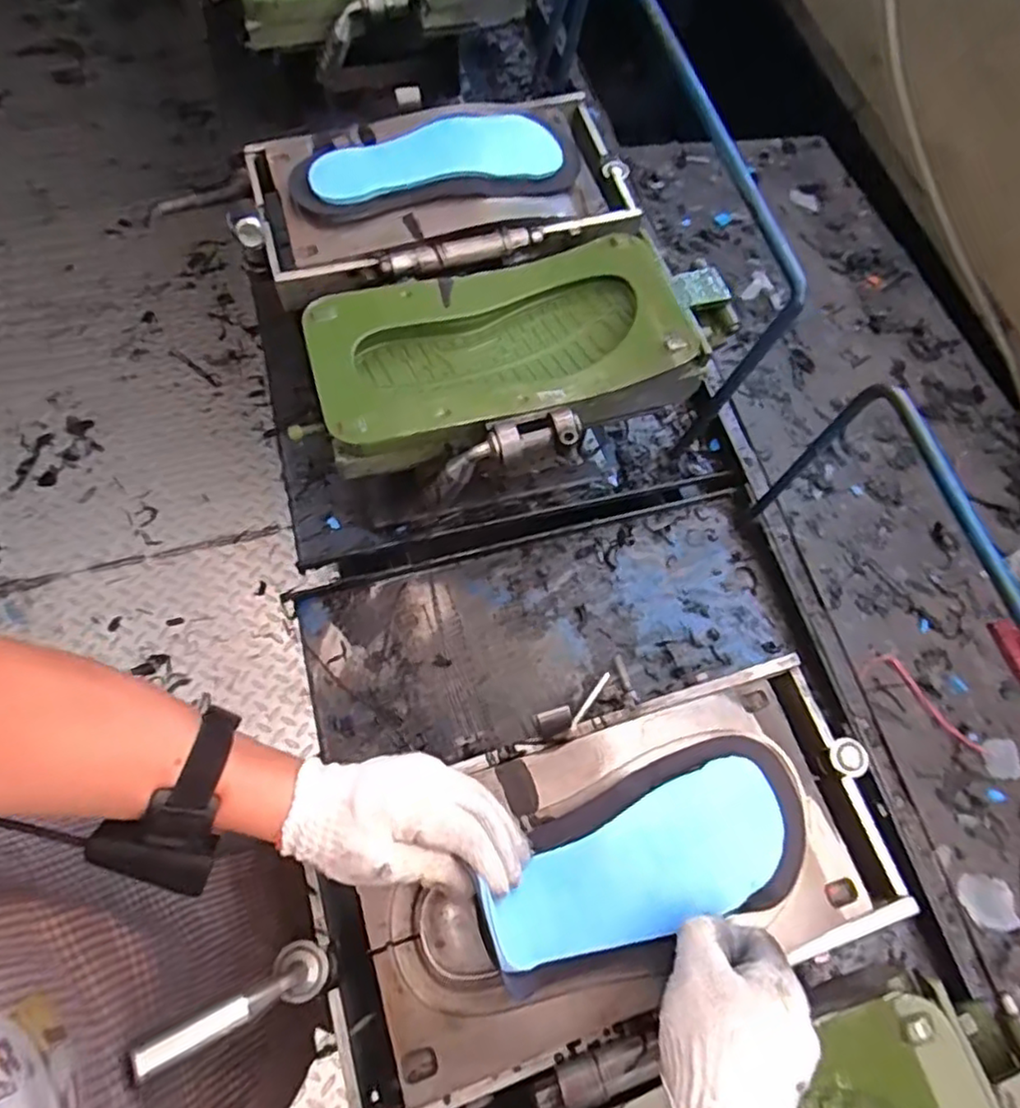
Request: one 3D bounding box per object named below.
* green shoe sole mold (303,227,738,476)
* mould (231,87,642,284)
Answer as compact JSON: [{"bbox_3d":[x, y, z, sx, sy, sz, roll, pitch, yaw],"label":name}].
[{"bbox_3d":[0.014,-0.194,0.614,0.384,0.058,0.189,-17,68,-9],"label":"green shoe sole mold"},{"bbox_3d":[-0.069,-0.378,0.662,0.396,0.063,0.221,-21,69,-11],"label":"mould"}]

